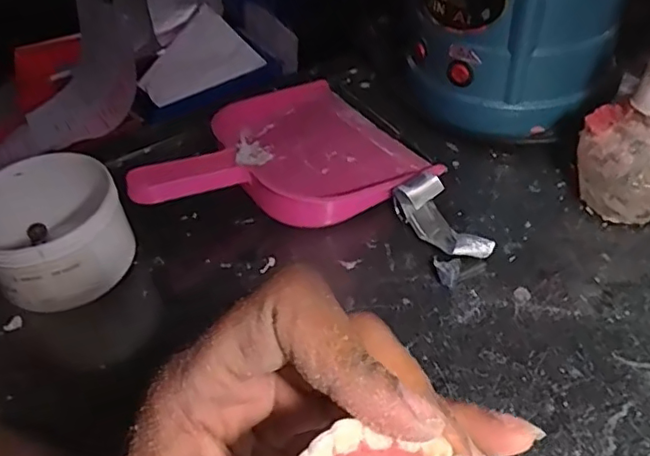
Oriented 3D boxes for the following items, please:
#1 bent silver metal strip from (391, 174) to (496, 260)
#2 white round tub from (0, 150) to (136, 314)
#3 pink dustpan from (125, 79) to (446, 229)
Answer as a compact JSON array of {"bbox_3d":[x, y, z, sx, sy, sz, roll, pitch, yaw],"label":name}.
[{"bbox_3d":[0.079,-0.007,0.395,0.031,0.028,0.071,-24,48,-19],"label":"bent silver metal strip"},{"bbox_3d":[-0.179,0.001,0.389,0.089,0.062,0.093,-2,45,2],"label":"white round tub"},{"bbox_3d":[-0.042,-0.055,0.444,0.208,0.047,0.161,-29,49,-22],"label":"pink dustpan"}]

